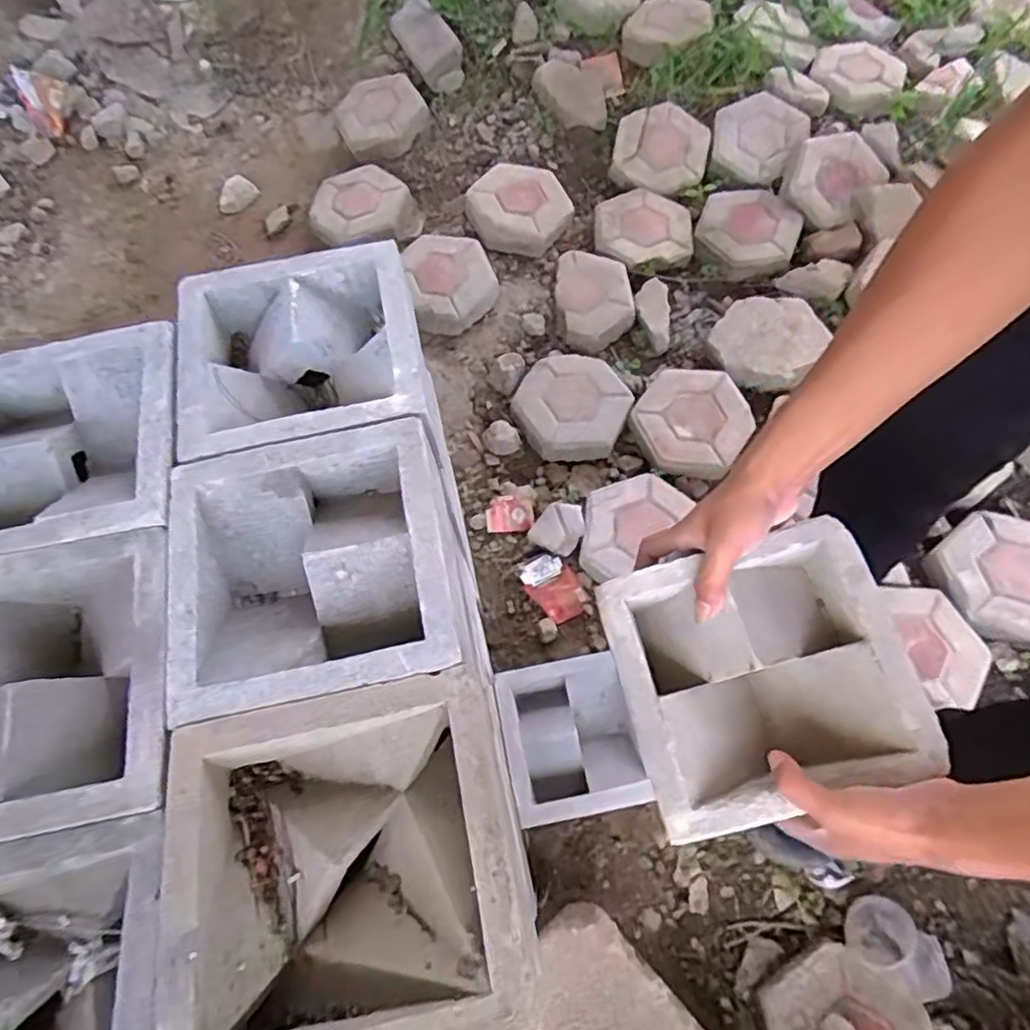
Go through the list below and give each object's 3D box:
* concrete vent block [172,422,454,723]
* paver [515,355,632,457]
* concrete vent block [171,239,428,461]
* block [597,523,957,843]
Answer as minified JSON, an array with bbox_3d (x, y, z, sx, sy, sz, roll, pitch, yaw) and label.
[{"bbox_3d":[-0.150,0.041,0.489,0.198,0.064,0.200,-11,66,-4],"label":"concrete vent block"},{"bbox_3d":[0.109,-0.209,1.170,0.188,0.053,0.212,24,68,11],"label":"paver"},{"bbox_3d":[-0.186,-0.139,0.569,0.199,0.062,0.188,-12,66,-5],"label":"concrete vent block"},{"bbox_3d":[0.189,0.126,0.507,0.203,0.080,0.199,-18,69,9],"label":"block"}]

